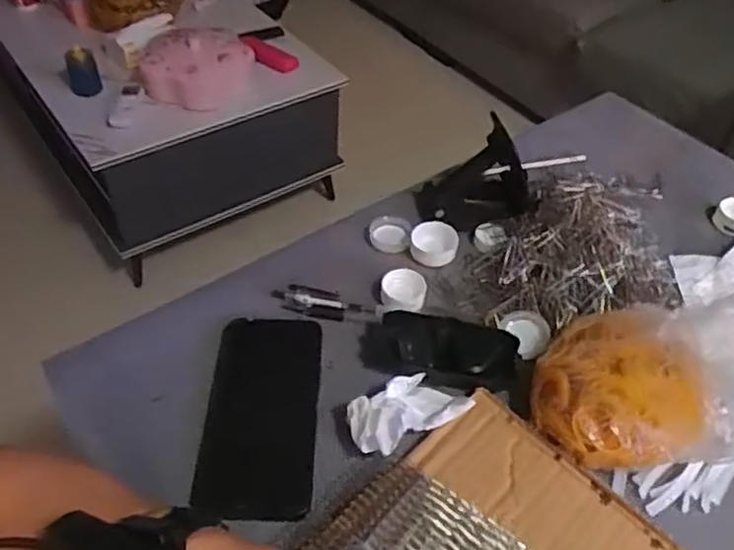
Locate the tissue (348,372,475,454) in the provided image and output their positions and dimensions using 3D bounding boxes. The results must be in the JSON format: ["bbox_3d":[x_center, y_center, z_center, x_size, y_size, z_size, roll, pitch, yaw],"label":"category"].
[{"bbox_3d":[0.028,0.092,0.472,0.092,0.036,0.051,-26,54,-24],"label":"tissue"}]

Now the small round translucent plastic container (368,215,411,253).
[{"bbox_3d":[0.022,-0.040,0.633,0.039,0.013,0.038,2,47,-2],"label":"small round translucent plastic container"}]

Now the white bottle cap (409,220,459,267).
[{"bbox_3d":[0.063,-0.028,0.615,0.042,0.023,0.046,2,47,-2],"label":"white bottle cap"}]

